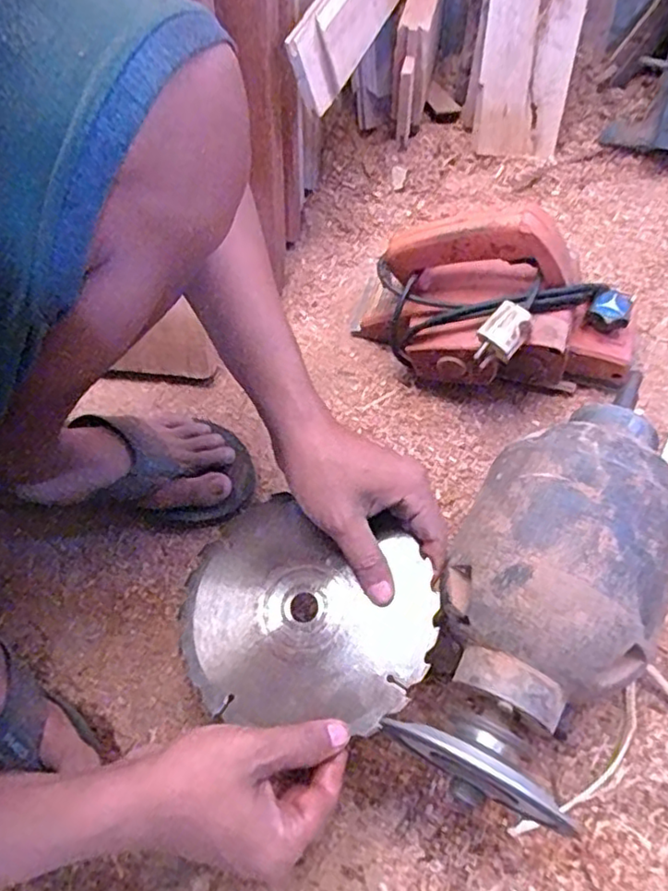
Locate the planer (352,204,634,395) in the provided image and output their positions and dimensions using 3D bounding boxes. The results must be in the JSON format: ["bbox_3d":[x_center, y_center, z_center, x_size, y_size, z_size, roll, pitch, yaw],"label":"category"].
[{"bbox_3d":[0.146,-0.119,0.604,0.271,0.164,0.127,18,63,11],"label":"planer"}]

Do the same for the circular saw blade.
[{"bbox_3d":[-0.023,0.116,0.438,0.169,0.011,0.144,17,66,18],"label":"circular saw blade"}]

